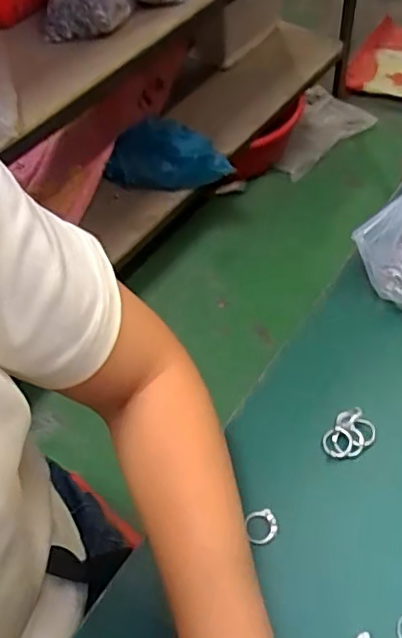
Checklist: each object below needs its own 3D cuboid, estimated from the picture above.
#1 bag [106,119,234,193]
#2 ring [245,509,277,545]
[{"bbox_3d":[-0.075,-0.352,1.269,0.256,0.141,0.133,24,60,20],"label":"bag"},{"bbox_3d":[0.040,0.139,0.380,0.020,0.004,0.020,-2,54,3],"label":"ring"}]

